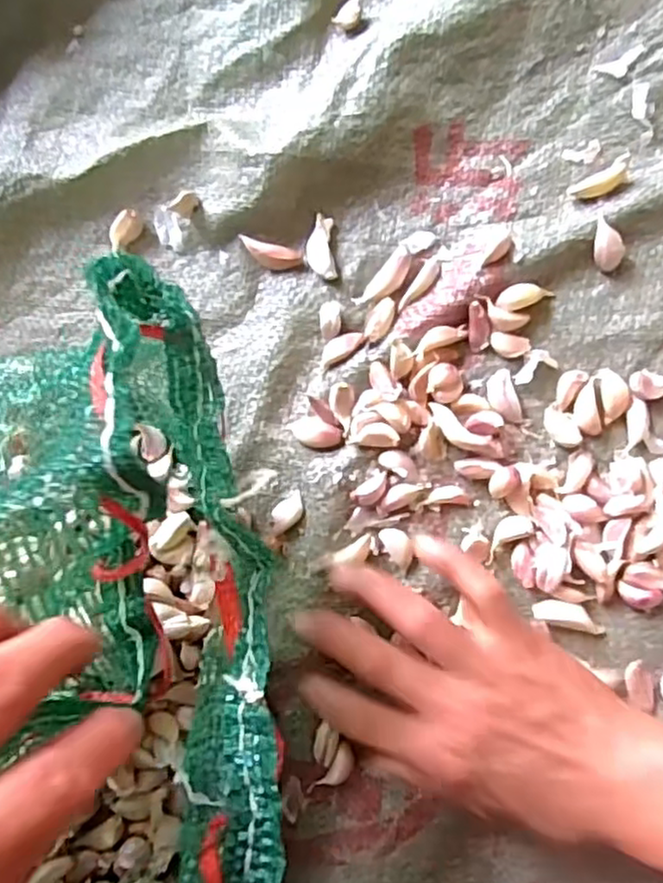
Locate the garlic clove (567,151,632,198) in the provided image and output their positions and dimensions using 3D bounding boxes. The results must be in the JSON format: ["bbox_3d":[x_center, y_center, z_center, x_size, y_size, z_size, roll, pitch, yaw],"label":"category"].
[{"bbox_3d":[0.133,-0.128,0.337,0.030,0.009,0.012,-26,85,21],"label":"garlic clove"}]

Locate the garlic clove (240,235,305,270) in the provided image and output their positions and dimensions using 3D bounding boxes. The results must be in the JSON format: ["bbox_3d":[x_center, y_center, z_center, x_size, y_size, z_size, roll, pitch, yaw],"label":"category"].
[{"bbox_3d":[-0.032,-0.099,0.364,0.035,0.008,0.013,20,92,9],"label":"garlic clove"}]

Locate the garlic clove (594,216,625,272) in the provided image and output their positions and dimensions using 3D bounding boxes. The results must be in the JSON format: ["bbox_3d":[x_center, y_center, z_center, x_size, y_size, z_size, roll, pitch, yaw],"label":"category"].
[{"bbox_3d":[0.136,-0.096,0.335,0.014,0.012,0.024,-6,88,9],"label":"garlic clove"}]

